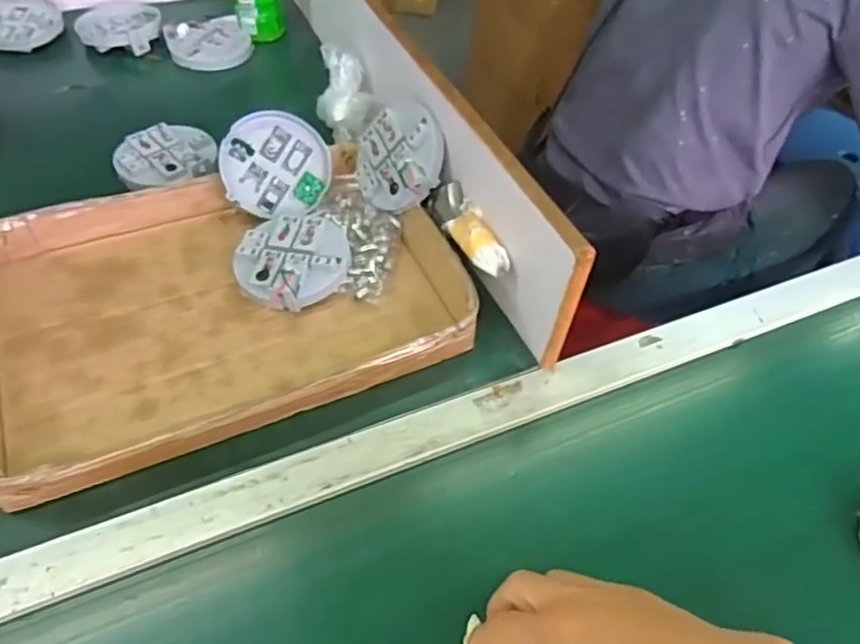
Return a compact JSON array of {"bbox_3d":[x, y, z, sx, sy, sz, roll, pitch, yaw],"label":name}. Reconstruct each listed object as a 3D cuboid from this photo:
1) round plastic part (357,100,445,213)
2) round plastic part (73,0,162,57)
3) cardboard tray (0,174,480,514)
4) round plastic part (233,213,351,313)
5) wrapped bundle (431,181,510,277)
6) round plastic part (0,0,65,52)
[{"bbox_3d":[-0.033,-0.159,0.616,0.093,0.024,0.102,6,88,36],"label":"round plastic part"},{"bbox_3d":[-0.411,-0.391,0.847,0.103,0.024,0.115,-15,53,-17],"label":"round plastic part"},{"bbox_3d":[-0.183,-0.027,0.551,0.402,0.039,0.283,-20,55,-19],"label":"cardboard tray"},{"bbox_3d":[-0.124,-0.055,0.582,0.100,0.030,0.100,2,51,-3],"label":"round plastic part"},{"bbox_3d":[0.035,-0.081,0.570,0.028,0.027,0.120,-18,54,-19],"label":"wrapped bundle"},{"bbox_3d":[-0.536,-0.390,0.829,0.103,0.023,0.101,2,51,-3],"label":"round plastic part"}]

